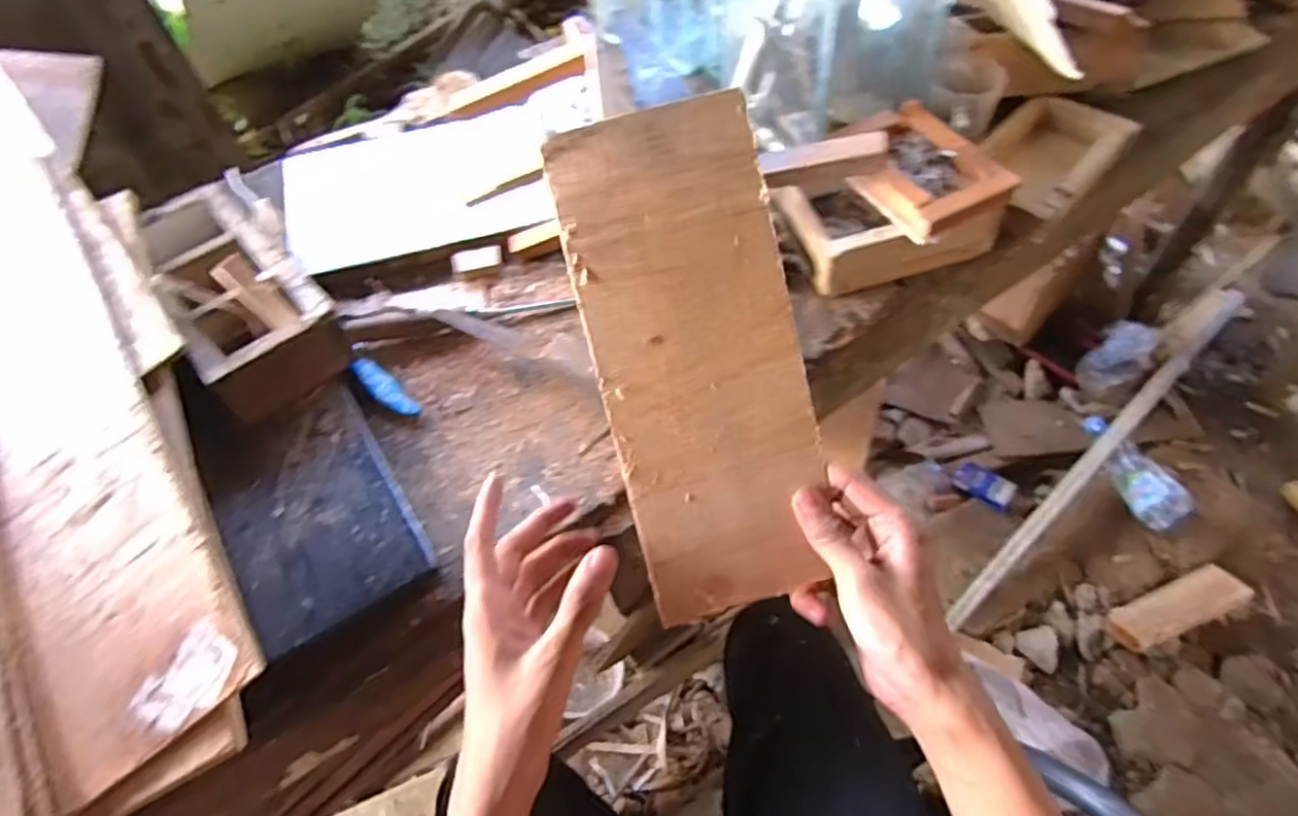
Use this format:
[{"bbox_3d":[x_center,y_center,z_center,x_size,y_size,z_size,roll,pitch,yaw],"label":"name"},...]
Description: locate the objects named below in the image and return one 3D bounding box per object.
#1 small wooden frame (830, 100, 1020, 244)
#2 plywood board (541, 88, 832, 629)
[{"bbox_3d":[0.239,-0.224,0.648,0.109,0.030,0.158,-26,58,-13],"label":"small wooden frame"},{"bbox_3d":[0.030,-0.022,0.402,0.113,0.004,0.281,-14,99,1],"label":"plywood board"}]

